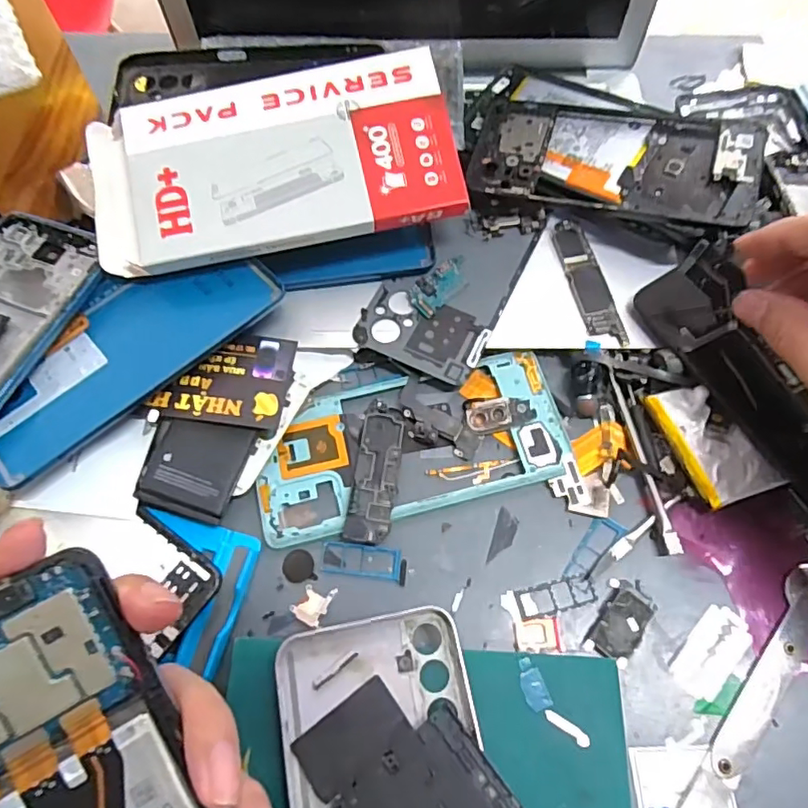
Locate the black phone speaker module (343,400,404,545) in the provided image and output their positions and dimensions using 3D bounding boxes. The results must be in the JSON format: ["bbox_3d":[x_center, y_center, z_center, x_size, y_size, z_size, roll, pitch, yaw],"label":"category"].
[{"bbox_3d":[-0.014,0.034,0.289,0.022,0.009,0.075,7,65,4],"label":"black phone speaker module"}]

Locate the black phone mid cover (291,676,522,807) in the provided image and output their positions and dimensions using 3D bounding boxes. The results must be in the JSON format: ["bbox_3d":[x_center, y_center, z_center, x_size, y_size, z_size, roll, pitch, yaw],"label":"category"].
[{"bbox_3d":[-0.003,0.152,0.217,0.071,0.008,0.076,-34,69,-14],"label":"black phone mid cover"}]

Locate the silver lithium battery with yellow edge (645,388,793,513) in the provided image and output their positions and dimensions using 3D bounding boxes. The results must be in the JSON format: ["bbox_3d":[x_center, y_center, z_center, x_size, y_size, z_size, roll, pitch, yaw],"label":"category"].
[{"bbox_3d":[0.157,0.018,0.286,0.038,0.008,0.063,-18,66,-8],"label":"silver lithium battery with yellow edge"}]

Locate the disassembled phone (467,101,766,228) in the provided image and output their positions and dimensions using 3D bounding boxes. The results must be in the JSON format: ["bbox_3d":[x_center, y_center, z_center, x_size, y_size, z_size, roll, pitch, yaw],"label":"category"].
[{"bbox_3d":[0.120,-0.143,0.327,0.156,0.010,0.071,14,74,15],"label":"disassembled phone"}]

